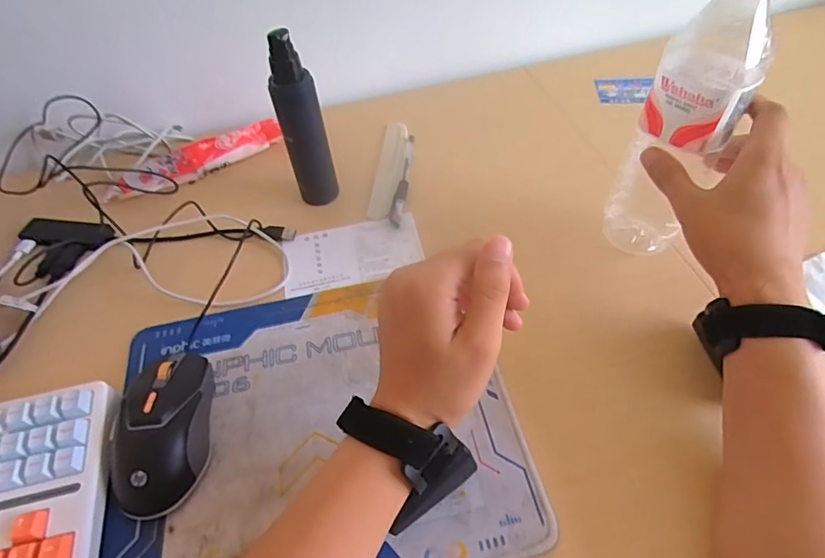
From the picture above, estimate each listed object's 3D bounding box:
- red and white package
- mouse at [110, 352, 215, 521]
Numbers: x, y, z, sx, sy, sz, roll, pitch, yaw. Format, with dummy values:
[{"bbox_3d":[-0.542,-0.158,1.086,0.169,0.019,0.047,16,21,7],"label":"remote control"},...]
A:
[{"bbox_3d":[-0.245,-0.137,0.591,0.194,0.030,0.040,-21,51,-13],"label":"red and white package"},{"bbox_3d":[-0.182,0.105,0.373,0.063,0.038,0.118,-9,49,-2],"label":"mouse"}]

